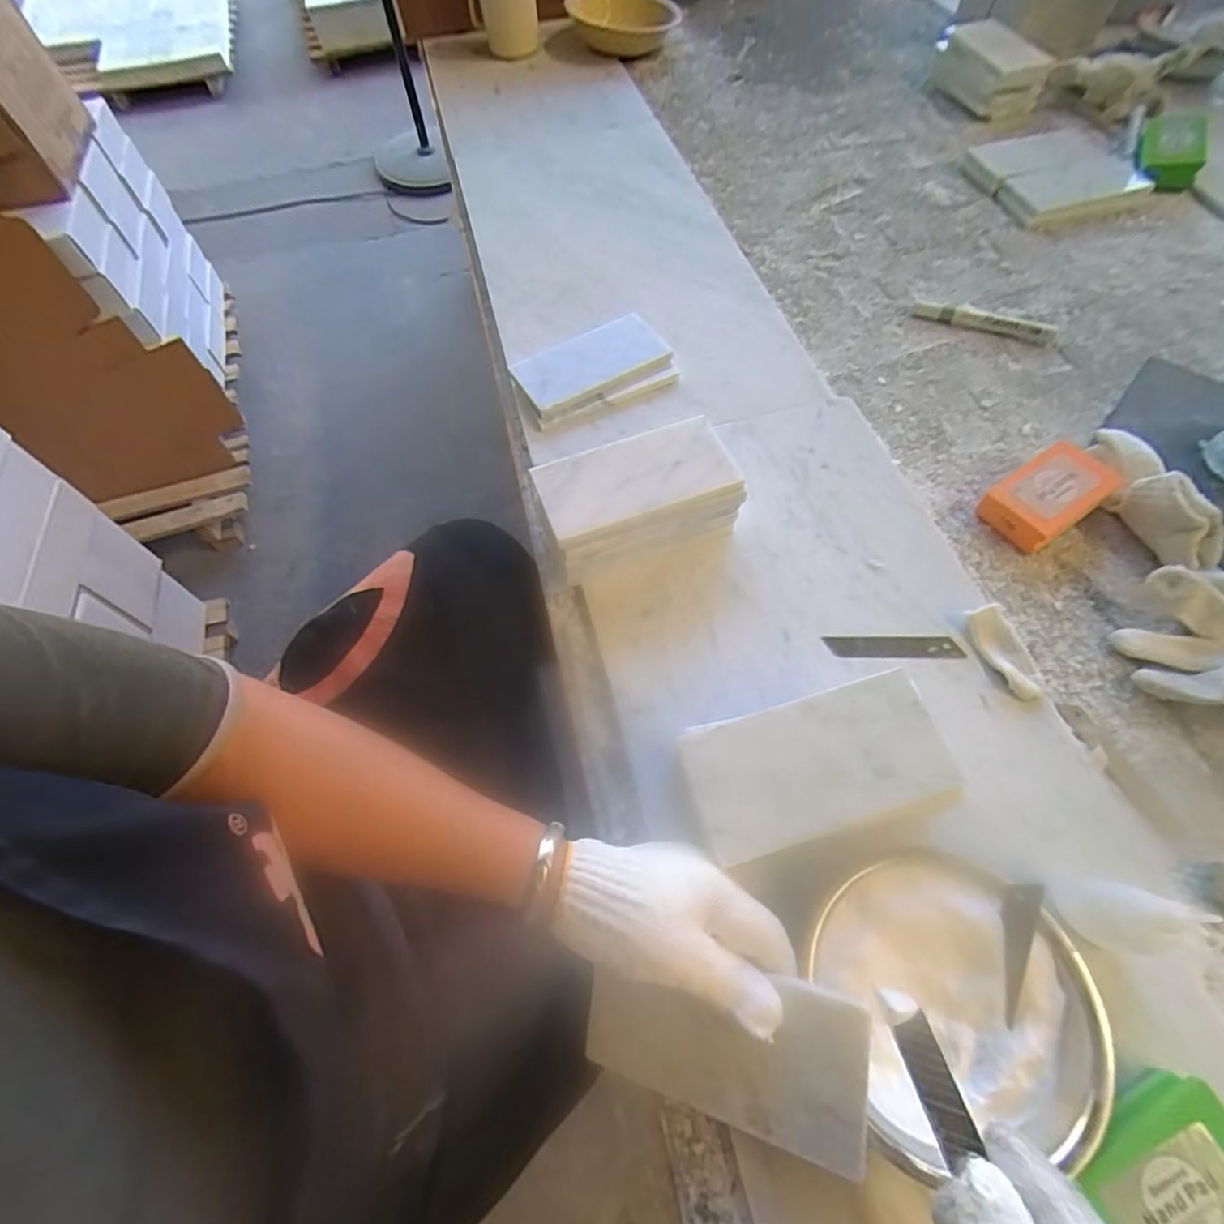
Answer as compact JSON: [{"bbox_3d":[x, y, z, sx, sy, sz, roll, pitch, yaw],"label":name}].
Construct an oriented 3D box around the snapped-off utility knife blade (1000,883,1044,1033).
[{"bbox_3d":[0.222,0.187,0.326,0.016,0.005,0.075,7,85,42],"label":"snapped-off utility knife blade"}]

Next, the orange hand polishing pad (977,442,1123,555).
[{"bbox_3d":[0.371,-0.097,0.507,0.100,0.039,0.063,-29,66,-11],"label":"orange hand polishing pad"}]

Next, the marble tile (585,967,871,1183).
[{"bbox_3d":[0.055,0.231,0.319,0.150,0.005,0.075,2,81,26],"label":"marble tile"}]

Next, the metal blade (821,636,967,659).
[{"bbox_3d":[0.217,0.027,0.458,0.101,0.004,0.020,0,60,2],"label":"metal blade"}]

